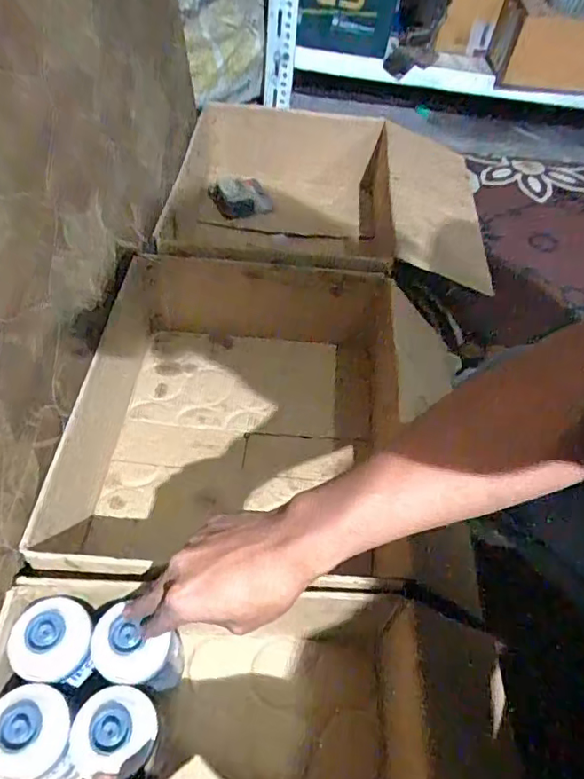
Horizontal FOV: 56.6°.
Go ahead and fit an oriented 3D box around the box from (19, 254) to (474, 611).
[{"bbox_3d":[-0.049,0.041,0.662,0.367,0.163,0.413,5,52,0],"label":"box"}]

